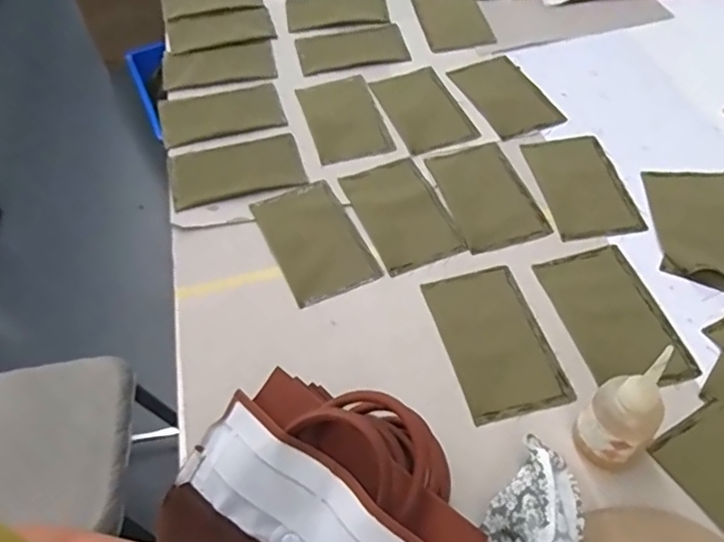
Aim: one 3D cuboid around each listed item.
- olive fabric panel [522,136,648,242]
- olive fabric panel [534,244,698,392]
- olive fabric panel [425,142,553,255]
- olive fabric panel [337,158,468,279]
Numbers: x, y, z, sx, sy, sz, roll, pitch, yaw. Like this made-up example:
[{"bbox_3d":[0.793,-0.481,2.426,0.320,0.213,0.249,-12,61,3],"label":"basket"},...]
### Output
[{"bbox_3d":[0.312,-0.124,0.825,0.119,0.005,0.201,-8,56,-4],"label":"olive fabric panel"},{"bbox_3d":[0.300,0.055,0.691,0.108,0.005,0.188,-17,58,-4],"label":"olive fabric panel"},{"bbox_3d":[0.174,-0.110,0.825,0.111,0.006,0.196,-17,55,-4],"label":"olive fabric panel"},{"bbox_3d":[0.056,-0.081,0.812,0.114,0.010,0.196,-20,58,-11],"label":"olive fabric panel"}]

